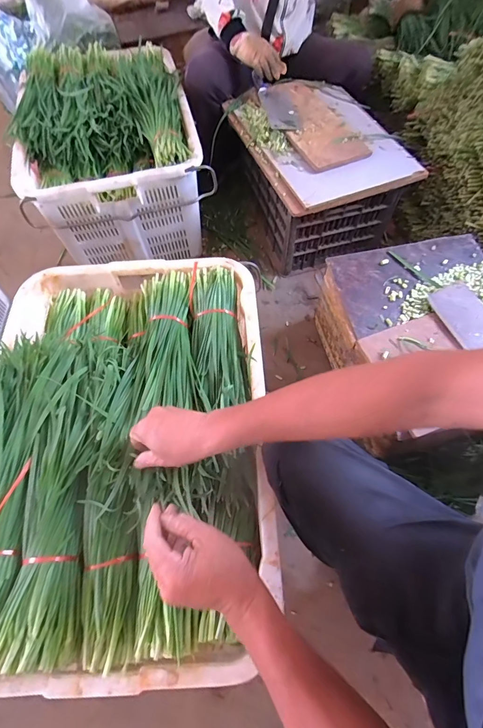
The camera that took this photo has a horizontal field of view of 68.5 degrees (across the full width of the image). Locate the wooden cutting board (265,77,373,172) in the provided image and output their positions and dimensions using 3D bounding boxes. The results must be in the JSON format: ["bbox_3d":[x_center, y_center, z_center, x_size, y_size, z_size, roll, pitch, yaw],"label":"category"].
[{"bbox_3d":[0.201,-0.685,1.007,0.187,0.024,0.400,-20,64,-9],"label":"wooden cutting board"}]

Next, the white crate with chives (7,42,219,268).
[{"bbox_3d":[-0.379,-0.629,1.093,0.471,0.335,0.569,-14,63,-6],"label":"white crate with chives"}]

